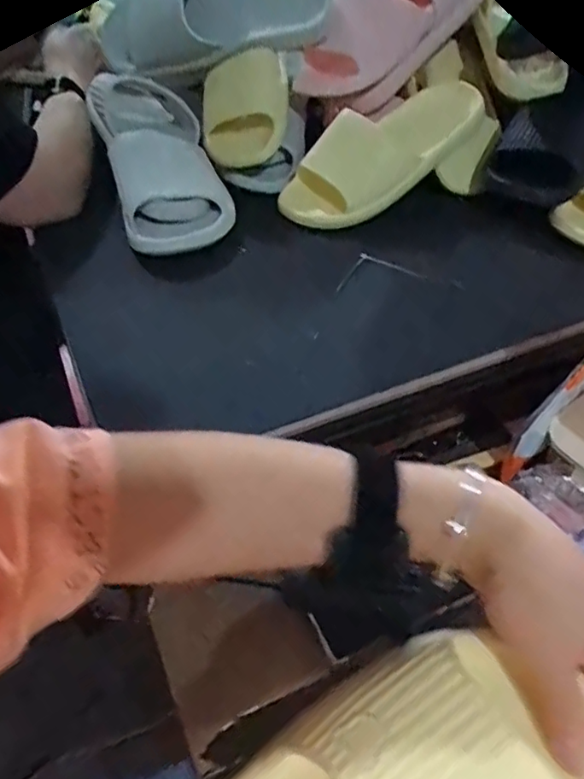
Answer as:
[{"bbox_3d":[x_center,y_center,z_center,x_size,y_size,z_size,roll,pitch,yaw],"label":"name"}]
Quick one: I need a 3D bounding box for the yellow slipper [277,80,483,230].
[{"bbox_3d":[0.100,-0.258,0.633,0.240,0.078,0.083,-32,52,-2],"label":"yellow slipper"}]

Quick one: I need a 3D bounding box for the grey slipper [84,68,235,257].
[{"bbox_3d":[-0.148,-0.264,0.639,0.115,0.095,0.273,-13,48,-12],"label":"grey slipper"}]

